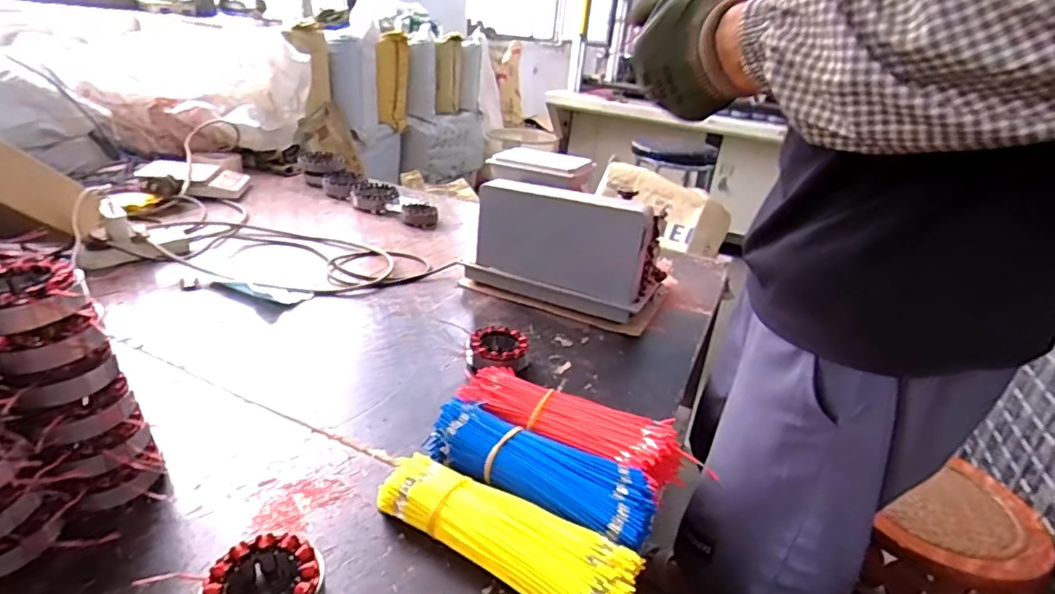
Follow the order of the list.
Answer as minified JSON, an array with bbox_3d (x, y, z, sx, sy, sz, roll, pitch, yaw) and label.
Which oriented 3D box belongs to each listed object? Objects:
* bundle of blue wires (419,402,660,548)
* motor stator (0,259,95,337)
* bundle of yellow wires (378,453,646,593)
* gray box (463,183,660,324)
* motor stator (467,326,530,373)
[{"bbox_3d":[0.011,0.183,0.585,0.237,0.054,0.086,18,28,24],"label":"bundle of blue wires"},{"bbox_3d":[-0.413,0.003,0.461,0.086,0.044,0.086,-14,32,-36],"label":"motor stator"},{"bbox_3d":[-0.019,0.216,0.519,0.244,0.050,0.089,21,29,29],"label":"bundle of yellow wires"},{"bbox_3d":[0.060,-0.082,0.983,0.315,0.202,0.105,17,27,21],"label":"gray box"},{"bbox_3d":[-0.045,0.080,0.807,0.093,0.036,0.097,-5,27,-22],"label":"motor stator"}]

